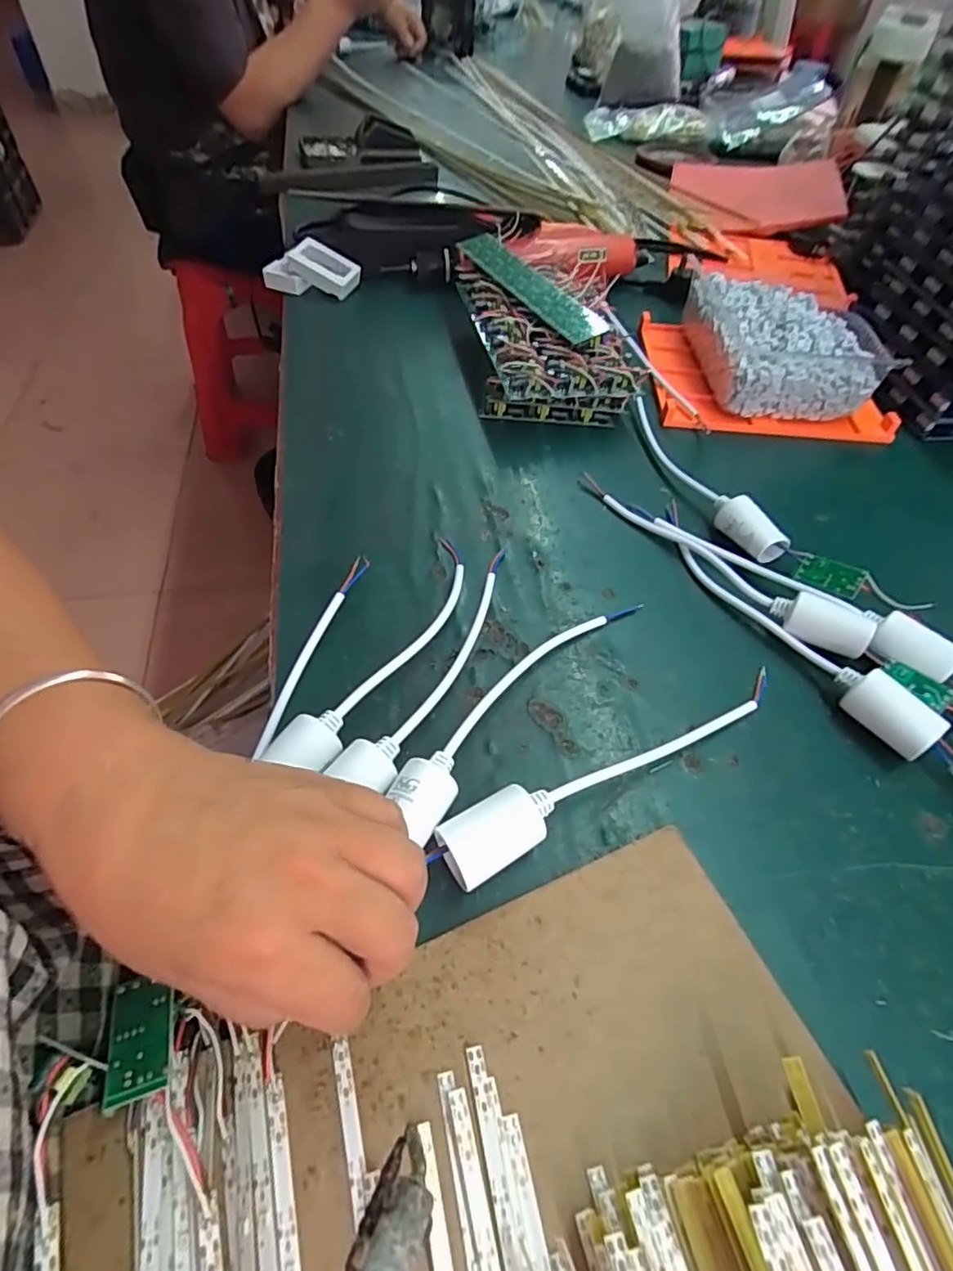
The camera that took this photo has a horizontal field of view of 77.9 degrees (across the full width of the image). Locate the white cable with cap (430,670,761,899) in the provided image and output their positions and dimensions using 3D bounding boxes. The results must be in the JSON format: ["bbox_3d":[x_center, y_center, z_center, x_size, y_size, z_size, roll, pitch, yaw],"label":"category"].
[{"bbox_3d":[0.073,0.060,0.291,0.205,0.022,0.027,-25,58,-21],"label":"white cable with cap"}]

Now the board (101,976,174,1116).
[{"bbox_3d":[-0.118,0.140,0.207,0.020,0.007,0.038,-13,54,-13],"label":"board"}]

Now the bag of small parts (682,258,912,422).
[{"bbox_3d":[0.262,-0.247,0.510,0.141,0.061,0.151,4,52,0],"label":"bag of small parts"}]

